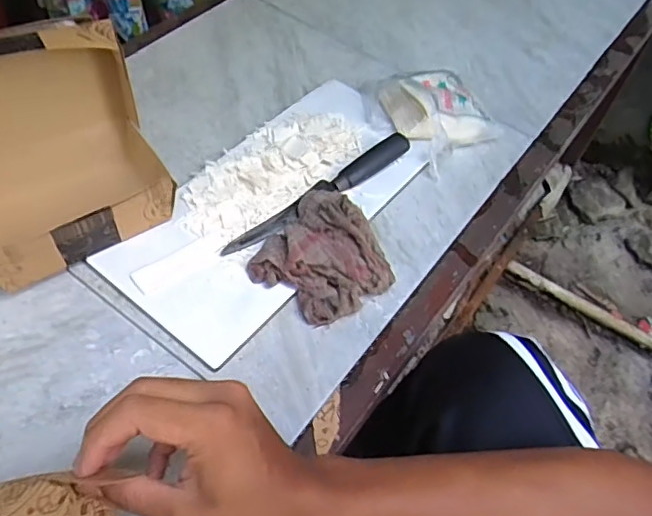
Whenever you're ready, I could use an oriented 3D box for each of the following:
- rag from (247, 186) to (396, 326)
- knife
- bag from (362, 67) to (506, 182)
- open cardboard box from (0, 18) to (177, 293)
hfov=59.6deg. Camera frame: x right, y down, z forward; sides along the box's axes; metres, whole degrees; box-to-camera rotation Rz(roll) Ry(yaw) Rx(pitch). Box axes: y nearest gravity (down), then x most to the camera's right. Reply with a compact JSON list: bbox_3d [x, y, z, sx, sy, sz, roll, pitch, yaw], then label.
[{"bbox_3d":[0.003,-0.001,0.567,0.124,0.048,0.122,31,59,18],"label":"rag"},{"bbox_3d":[-0.004,-0.072,0.616,0.247,0.018,0.028,-35,64,-24],"label":"knife"},{"bbox_3d":[0.128,-0.195,0.709,0.140,0.059,0.163,-36,64,-25],"label":"bag"},{"bbox_3d":[-0.250,-0.087,0.517,0.187,0.191,0.124,-27,60,-20],"label":"open cardboard box"}]

